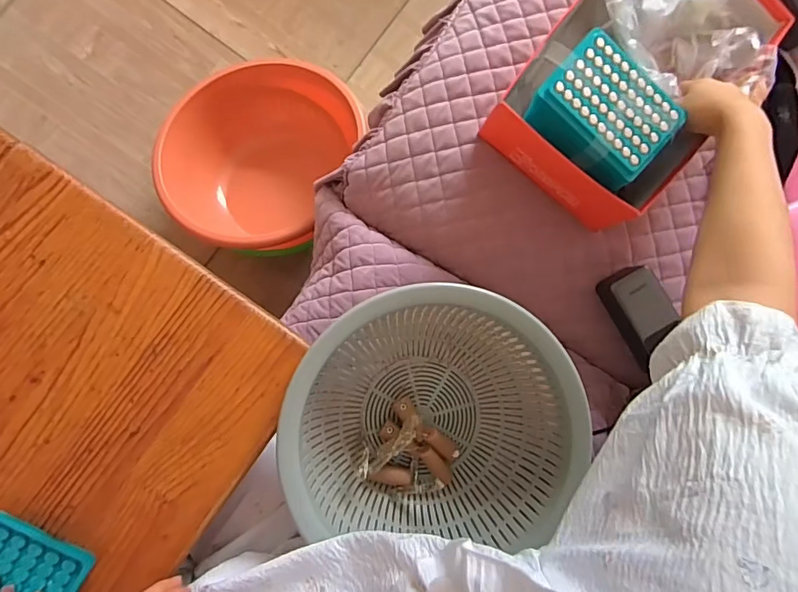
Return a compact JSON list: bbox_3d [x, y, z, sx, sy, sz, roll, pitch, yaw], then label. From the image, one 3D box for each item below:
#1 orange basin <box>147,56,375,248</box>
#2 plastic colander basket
[{"bbox_3d":[-0.258,-0.247,0.875,0.299,0.140,0.327,1,87,-9],"label":"orange basin"},{"bbox_3d":[0.030,0.125,0.498,0.279,0.123,0.250,14,85,-8],"label":"plastic colander basket"}]

